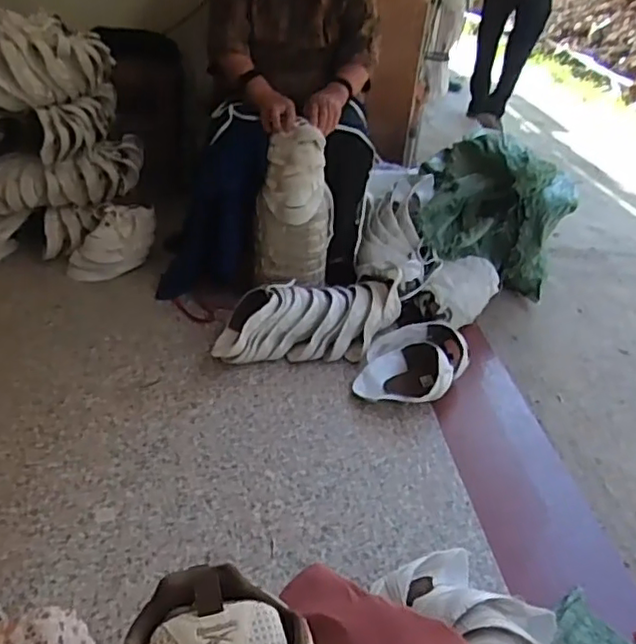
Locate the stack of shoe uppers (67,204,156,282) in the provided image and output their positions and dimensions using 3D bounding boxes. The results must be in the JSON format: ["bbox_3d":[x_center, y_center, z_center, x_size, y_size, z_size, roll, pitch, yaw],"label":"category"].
[{"bbox_3d":[-0.543,-0.212,1.656,0.095,0.133,0.247,31,43,32],"label":"stack of shoe uppers"}]

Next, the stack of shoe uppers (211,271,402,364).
[{"bbox_3d":[-0.010,-0.005,1.418,0.455,0.112,0.165,-6,37,-14],"label":"stack of shoe uppers"}]

